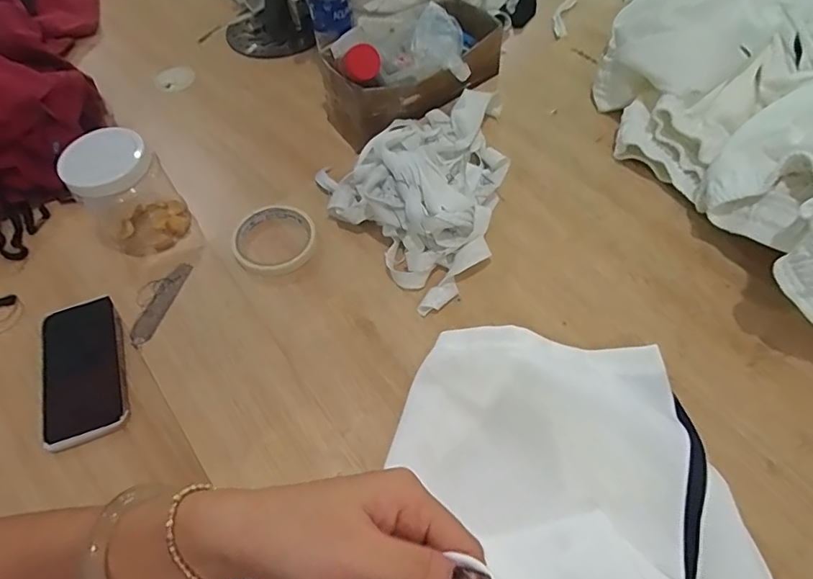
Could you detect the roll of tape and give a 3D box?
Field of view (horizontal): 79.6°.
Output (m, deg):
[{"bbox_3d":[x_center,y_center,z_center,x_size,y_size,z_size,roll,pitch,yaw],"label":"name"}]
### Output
[{"bbox_3d":[-0.148,-0.057,0.544,0.090,0.012,0.093,-1,57,2],"label":"roll of tape"}]

